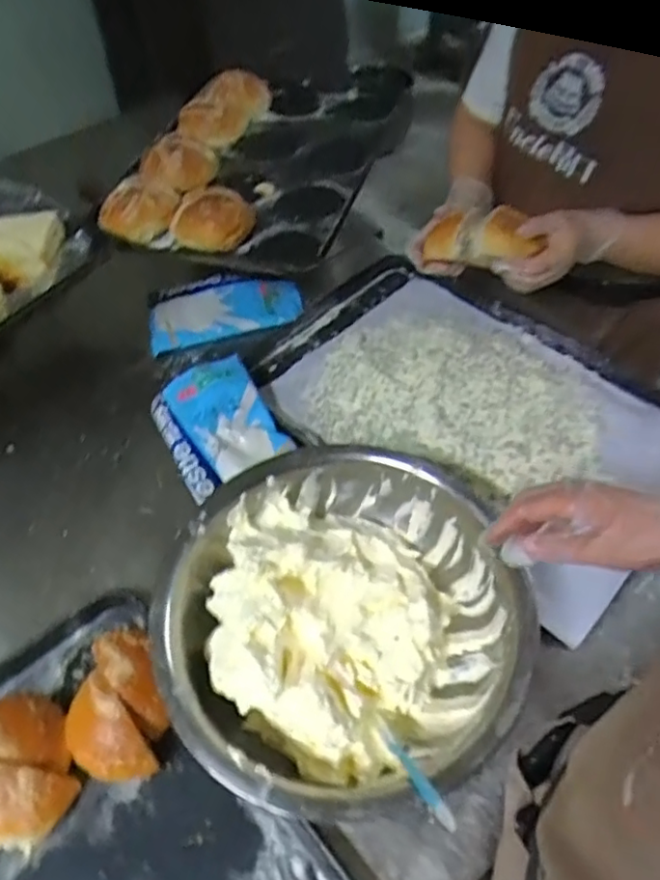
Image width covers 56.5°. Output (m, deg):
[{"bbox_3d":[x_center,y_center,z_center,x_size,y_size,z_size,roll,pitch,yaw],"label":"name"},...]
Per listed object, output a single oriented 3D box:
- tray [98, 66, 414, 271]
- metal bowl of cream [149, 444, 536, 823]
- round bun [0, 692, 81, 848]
[{"bbox_3d":[-0.121,-0.463,1.043,0.381,0.103,0.516,15,53,14],"label":"tray"},{"bbox_3d":[0.013,0.191,0.645,0.360,0.110,0.351,1,50,-1],"label":"metal bowl of cream"},{"bbox_3d":[-0.314,0.322,0.606,0.104,0.066,0.136,-23,54,-15],"label":"round bun"}]

